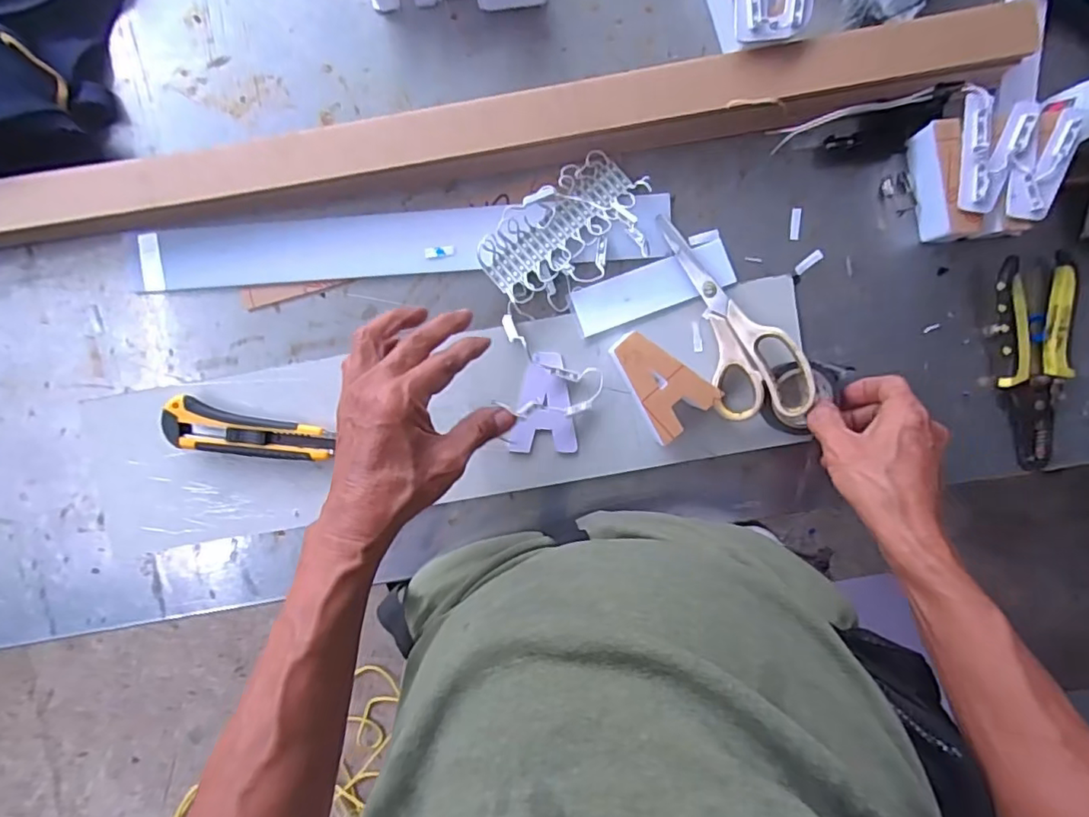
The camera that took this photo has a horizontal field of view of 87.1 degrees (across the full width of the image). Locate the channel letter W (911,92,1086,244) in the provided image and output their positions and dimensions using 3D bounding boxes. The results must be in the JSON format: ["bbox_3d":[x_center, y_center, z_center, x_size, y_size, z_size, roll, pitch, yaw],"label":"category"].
[{"bbox_3d":[0.339,-0.183,0.440,0.090,0.055,0.104,-7,93,2],"label":"channel letter W"}]

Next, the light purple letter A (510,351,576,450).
[{"bbox_3d":[0.000,-0.004,0.479,0.052,0.006,0.082,1,97,0],"label":"light purple letter A"}]

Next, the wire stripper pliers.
[{"bbox_3d":[0.405,-0.037,0.464,0.062,0.020,0.171,-9,93,2],"label":"wire stripper pliers"}]

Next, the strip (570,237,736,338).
[{"bbox_3d":[0.090,-0.100,0.475,0.132,0.010,0.038,-21,92,2],"label":"strip"}]

